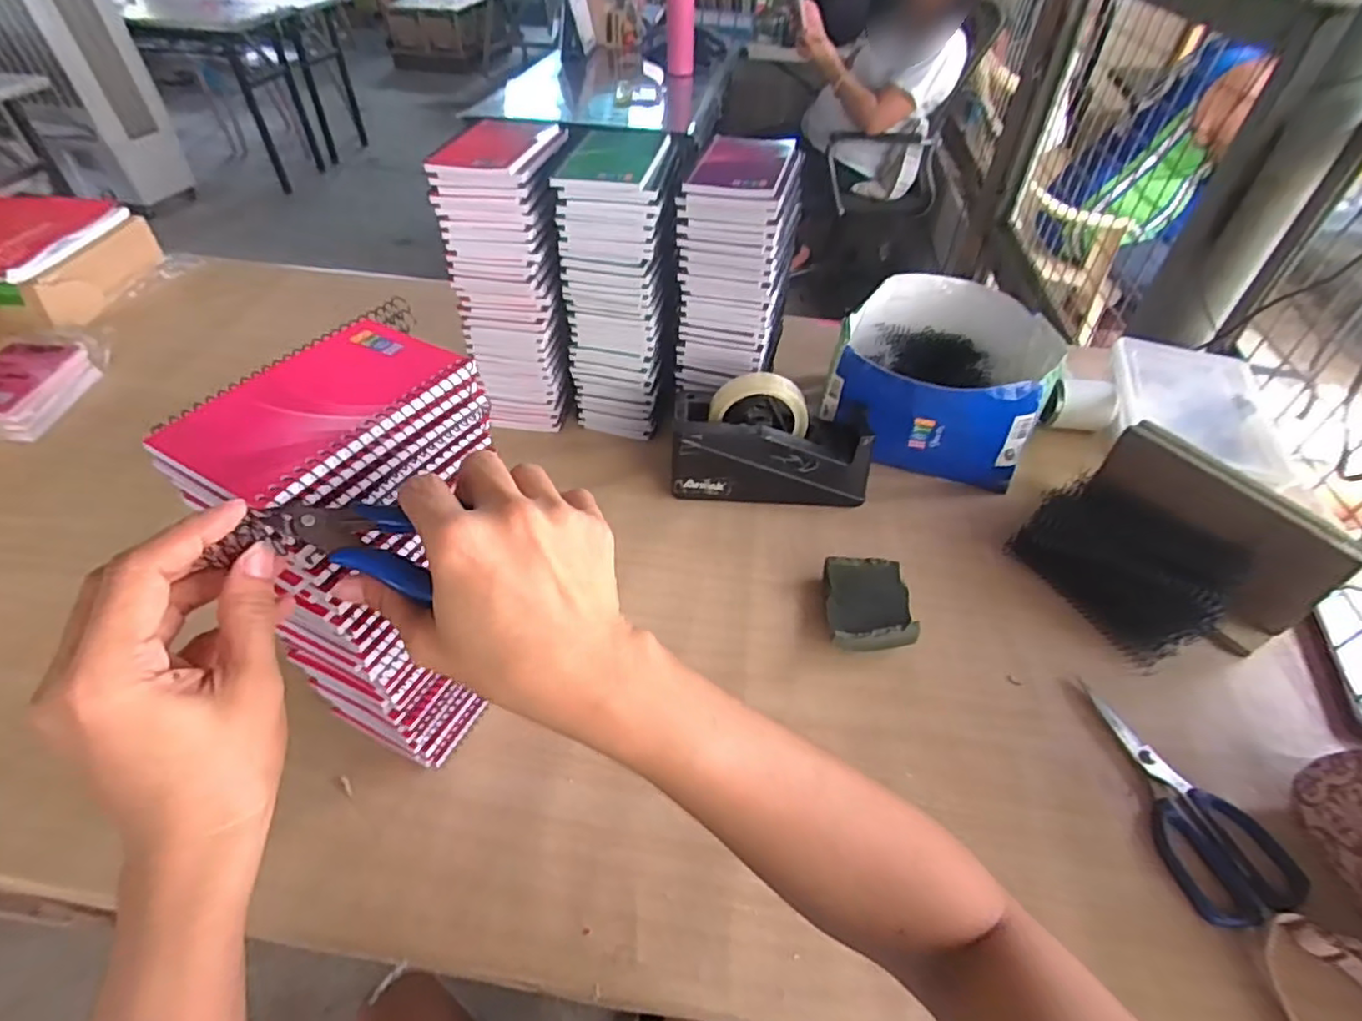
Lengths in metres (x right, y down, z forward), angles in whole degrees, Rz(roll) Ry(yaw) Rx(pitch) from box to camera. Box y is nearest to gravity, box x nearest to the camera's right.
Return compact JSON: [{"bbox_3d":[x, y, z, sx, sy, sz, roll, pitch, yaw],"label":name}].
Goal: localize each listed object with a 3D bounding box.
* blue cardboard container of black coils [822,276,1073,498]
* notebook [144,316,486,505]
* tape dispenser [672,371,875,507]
[{"bbox_3d":[0.292,-0.157,0.732,0.220,0.114,0.237,19,48,15],"label":"blue cardboard container of black coils"},{"bbox_3d":[-0.186,-0.056,0.325,0.092,0.007,0.139,23,49,19],"label":"notebook"},{"bbox_3d":[0.094,-0.074,0.670,0.204,0.125,0.081,1,46,-1],"label":"tape dispenser"}]

